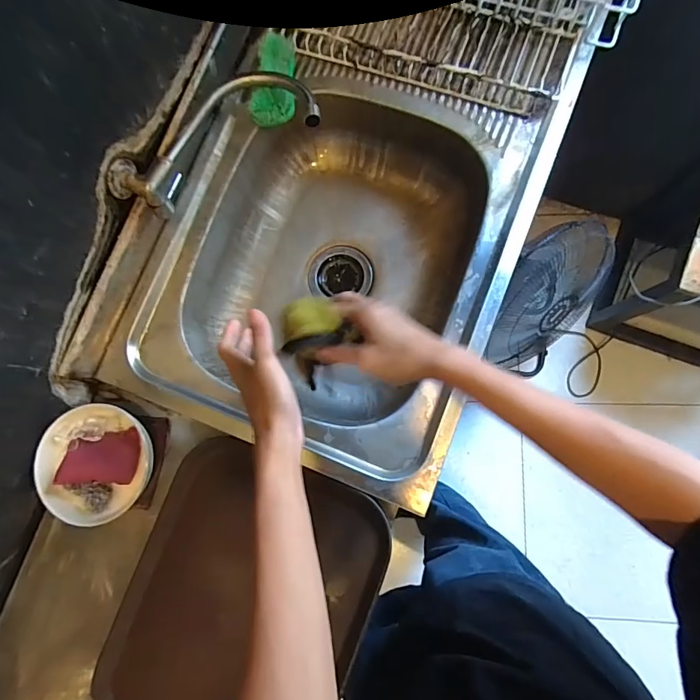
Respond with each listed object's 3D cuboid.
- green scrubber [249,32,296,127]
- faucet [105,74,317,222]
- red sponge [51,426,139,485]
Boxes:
[{"bbox_3d":[-0.104,-0.386,0.619,0.053,0.057,0.122,14,84,7],"label":"green scrubber"},{"bbox_3d":[-0.182,-0.285,0.550,0.275,0.071,0.119,-31,81,1],"label":"faucet"},{"bbox_3d":[-0.322,0.138,0.551,0.089,0.029,0.068,2,83,6],"label":"red sponge"}]

